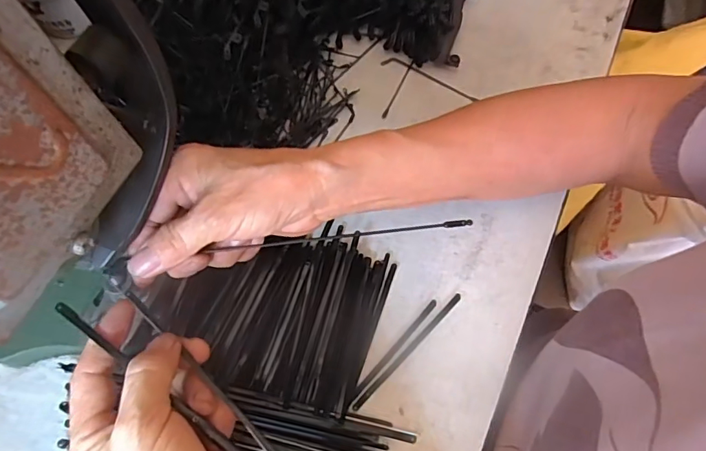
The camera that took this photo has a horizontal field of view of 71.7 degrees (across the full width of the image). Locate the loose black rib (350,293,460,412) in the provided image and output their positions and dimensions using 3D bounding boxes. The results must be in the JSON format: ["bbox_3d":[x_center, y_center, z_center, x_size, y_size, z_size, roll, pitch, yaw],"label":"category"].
[{"bbox_3d":[0.036,0.079,0.313,0.098,0.004,0.005,-43,72,-15],"label":"loose black rib"}]

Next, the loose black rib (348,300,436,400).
[{"bbox_3d":[0.027,0.079,0.313,0.005,0.004,0.081,41,74,17],"label":"loose black rib"}]

